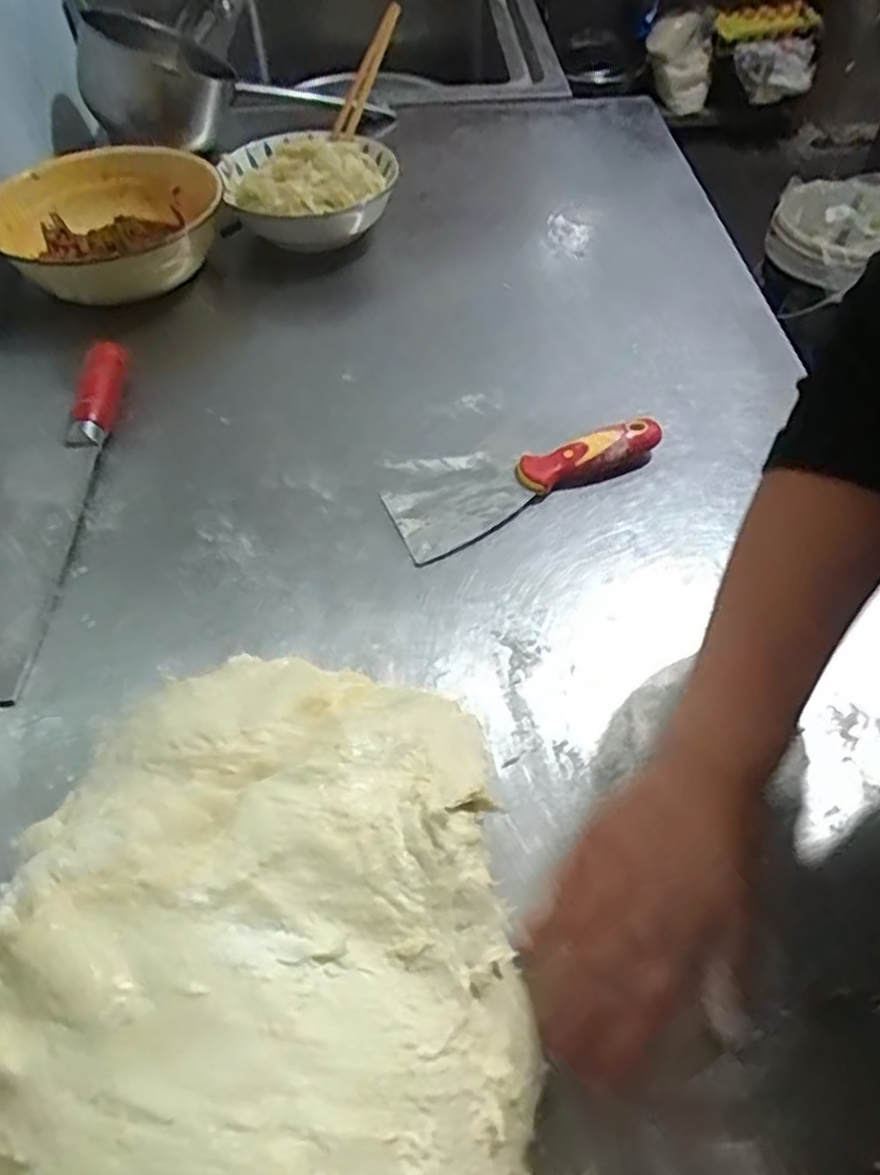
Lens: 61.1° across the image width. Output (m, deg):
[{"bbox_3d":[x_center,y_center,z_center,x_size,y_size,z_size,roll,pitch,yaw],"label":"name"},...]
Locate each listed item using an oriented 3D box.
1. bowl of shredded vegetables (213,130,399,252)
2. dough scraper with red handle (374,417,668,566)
[{"bbox_3d":[-0.129,-0.396,0.742,0.175,0.057,0.151,-24,55,-14],"label":"bowl of shredded vegetables"},{"bbox_3d":[0.059,-0.083,0.530,0.199,0.025,0.065,-24,55,-14],"label":"dough scraper with red handle"}]

